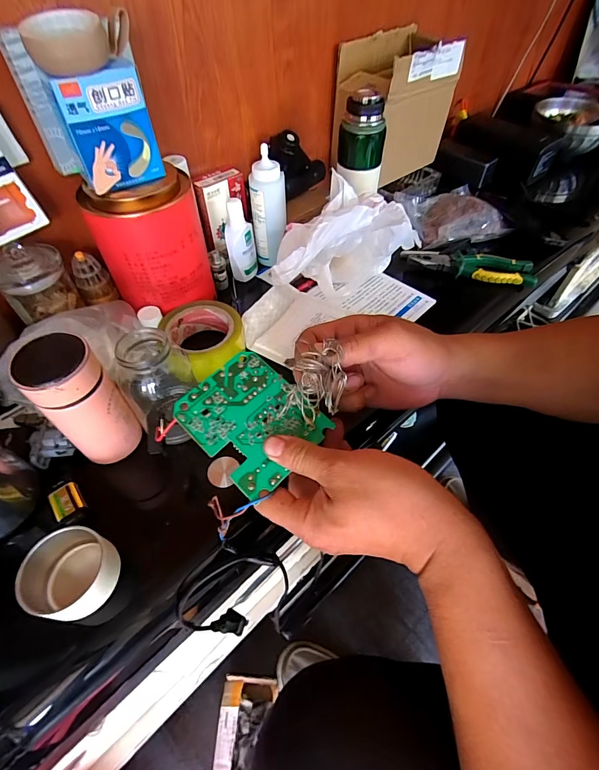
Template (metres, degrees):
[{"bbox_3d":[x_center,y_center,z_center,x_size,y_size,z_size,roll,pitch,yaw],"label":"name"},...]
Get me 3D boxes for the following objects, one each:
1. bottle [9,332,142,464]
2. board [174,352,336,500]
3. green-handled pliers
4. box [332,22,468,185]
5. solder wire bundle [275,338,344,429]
[{"bbox_3d":[-0.205,0.016,0.359,0.064,0.129,0.053,-36,59,-23],"label":"bottle"},{"bbox_3d":[-0.038,0.025,0.284,0.096,0.021,0.078,37,62,27],"label":"board"},{"bbox_3d":[0.276,-0.191,0.595,0.193,0.026,0.049,8,53,8],"label":"green-handled pliers"},{"bbox_3d":[0.164,-0.479,0.646,0.182,0.181,0.113,-37,59,-24],"label":"box"},{"bbox_3d":[0.011,-0.001,0.255,0.043,0.014,0.055,16,85,-26],"label":"solder wire bundle"}]

